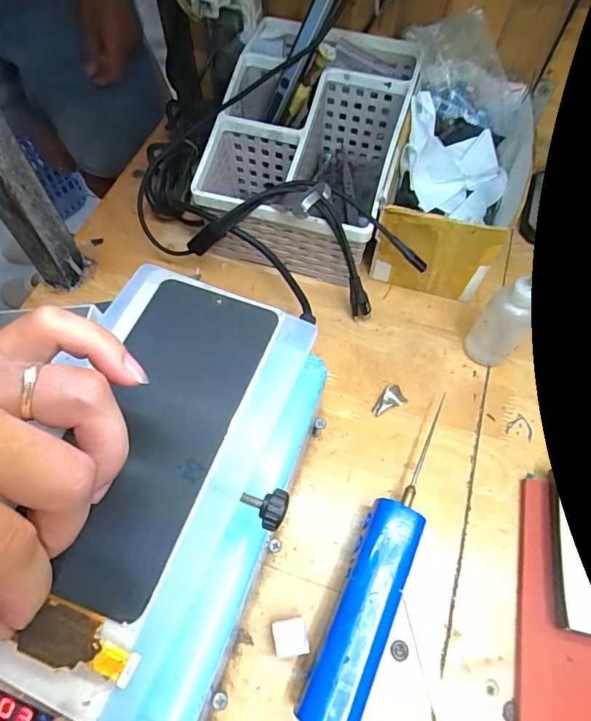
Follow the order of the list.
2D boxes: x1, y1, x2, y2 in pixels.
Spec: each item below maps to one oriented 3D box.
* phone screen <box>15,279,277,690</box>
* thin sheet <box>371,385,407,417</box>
[{"bbox_3d":[-0.060,0.037,0.205,0.062,0.009,0.170,12,62,6],"label":"phone screen"},{"bbox_3d":[0.071,0.031,0.359,0.028,0.004,0.017,-24,84,-9],"label":"thin sheet"}]

